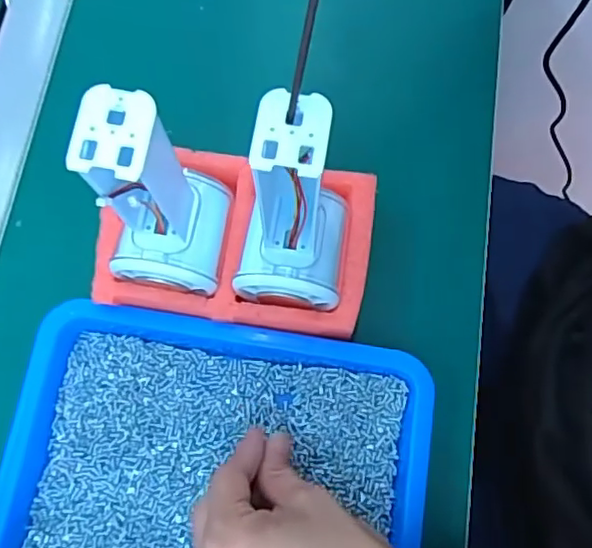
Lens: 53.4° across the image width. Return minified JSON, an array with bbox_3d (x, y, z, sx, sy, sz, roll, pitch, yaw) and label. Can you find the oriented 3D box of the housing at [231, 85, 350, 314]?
[{"bbox_3d":[0.000,-0.027,0.260,0.050,0.121,0.055,0,75,-2],"label":"housing"}]

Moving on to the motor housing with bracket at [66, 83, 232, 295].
[{"bbox_3d":[-0.062,-0.035,0.262,0.051,0.125,0.059,14,75,2],"label":"motor housing with bracket"}]

